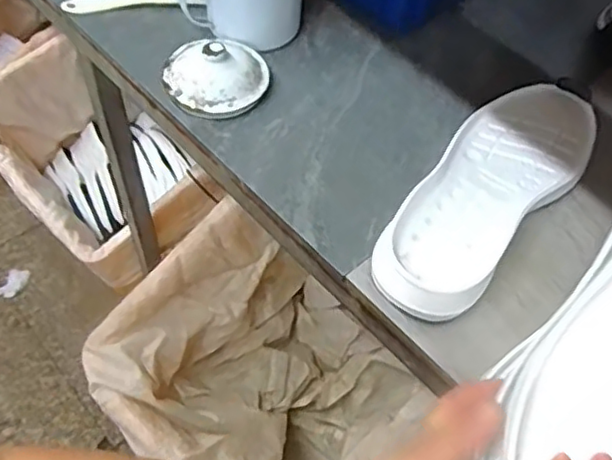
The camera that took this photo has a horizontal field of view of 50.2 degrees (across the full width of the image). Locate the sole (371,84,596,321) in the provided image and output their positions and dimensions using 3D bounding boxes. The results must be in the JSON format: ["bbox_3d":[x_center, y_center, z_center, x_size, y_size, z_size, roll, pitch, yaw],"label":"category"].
[{"bbox_3d":[0.158,-0.037,0.574,0.113,0.043,0.291,37,61,19],"label":"sole"}]

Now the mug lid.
[{"bbox_3d":[-0.086,-0.149,0.627,0.099,0.043,0.084,2,56,-3],"label":"mug lid"}]

